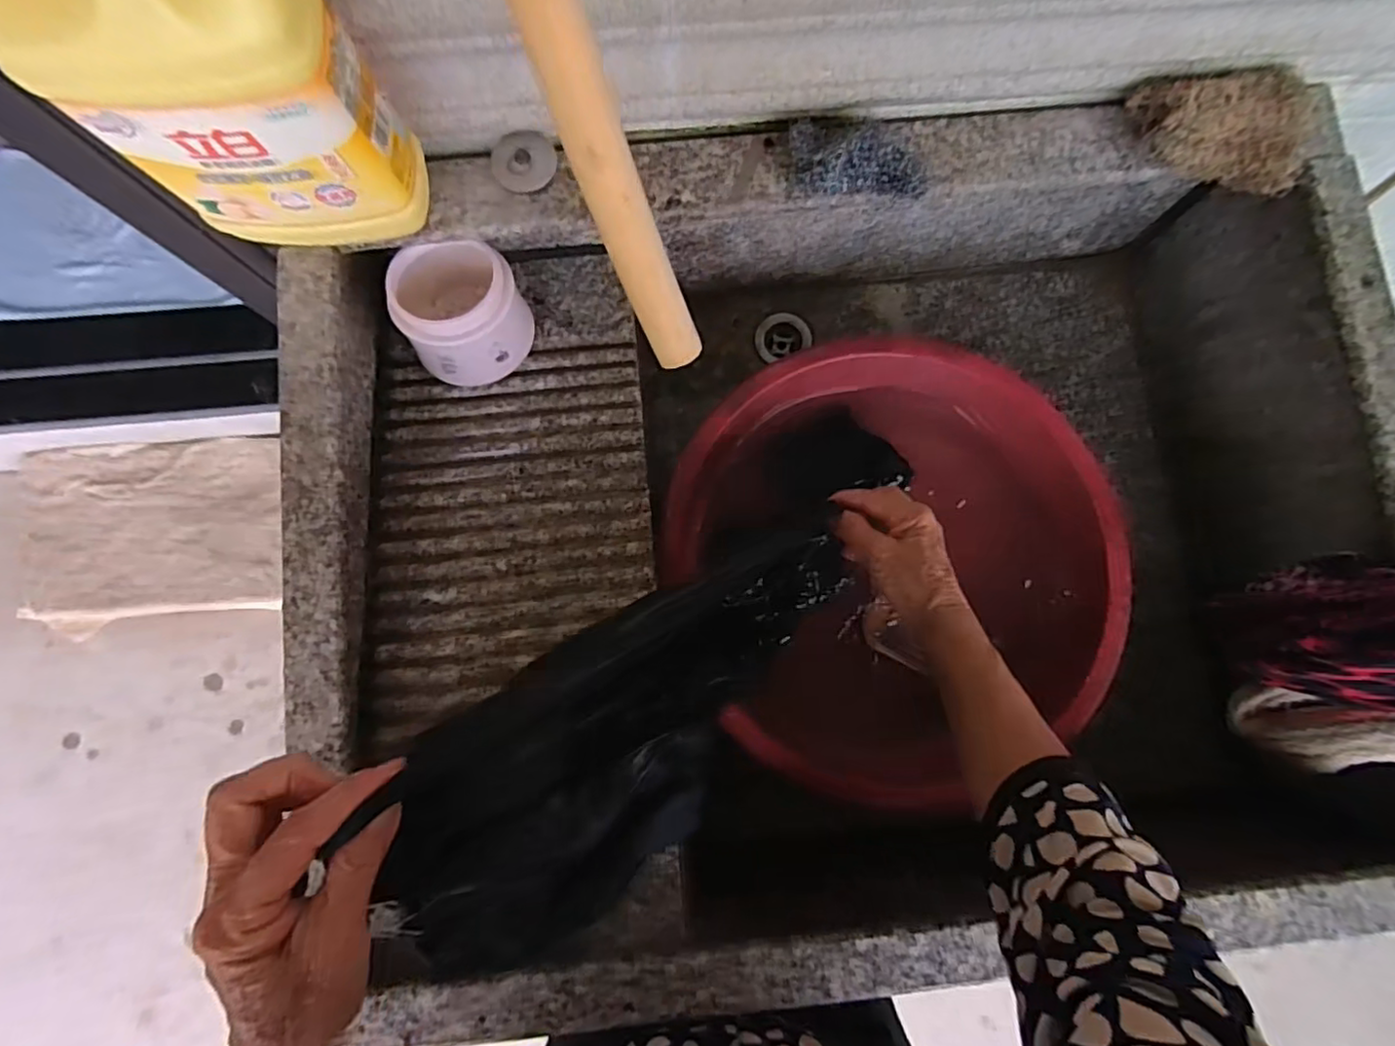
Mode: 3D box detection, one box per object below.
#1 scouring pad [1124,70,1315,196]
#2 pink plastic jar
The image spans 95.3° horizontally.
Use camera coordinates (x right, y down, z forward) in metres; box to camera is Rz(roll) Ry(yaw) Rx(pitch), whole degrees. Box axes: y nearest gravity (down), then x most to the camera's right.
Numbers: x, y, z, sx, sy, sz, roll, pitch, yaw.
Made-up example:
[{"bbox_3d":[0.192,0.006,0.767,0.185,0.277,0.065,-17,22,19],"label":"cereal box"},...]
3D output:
[{"bbox_3d":[0.382,-0.280,0.453,0.130,0.040,0.078,-4,83,-2],"label":"scouring pad"},{"bbox_3d":[-0.190,-0.169,0.505,0.097,0.072,0.108,-41,85,-5],"label":"pink plastic jar"}]

